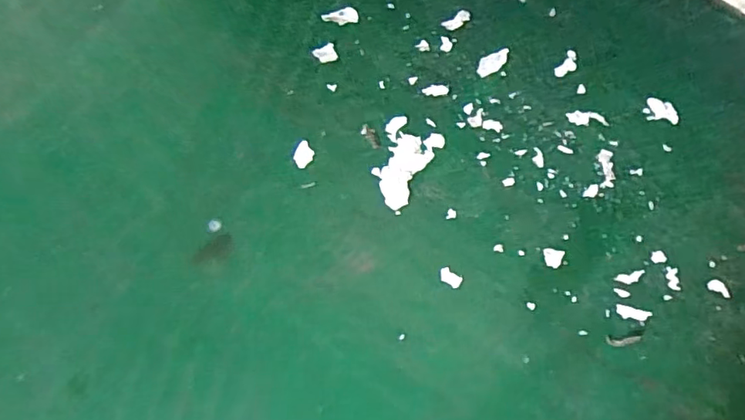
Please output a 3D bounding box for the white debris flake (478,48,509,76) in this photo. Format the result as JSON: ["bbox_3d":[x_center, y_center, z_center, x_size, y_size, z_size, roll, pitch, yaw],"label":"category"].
[{"bbox_3d":[0.170,-0.207,0.780,0.056,0.004,0.030,-26,67,-10],"label":"white debris flake"}]

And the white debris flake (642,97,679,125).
[{"bbox_3d":[0.384,-0.129,0.735,0.045,0.004,0.036,32,70,15],"label":"white debris flake"}]

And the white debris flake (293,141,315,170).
[{"bbox_3d":[-0.088,-0.073,0.720,0.025,0.004,0.039,11,66,7],"label":"white debris flake"}]

